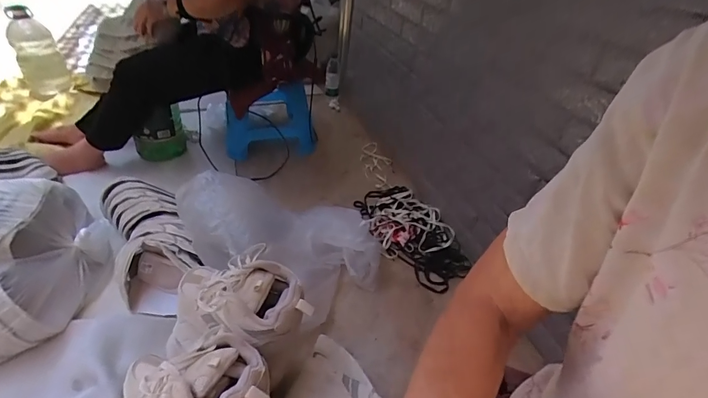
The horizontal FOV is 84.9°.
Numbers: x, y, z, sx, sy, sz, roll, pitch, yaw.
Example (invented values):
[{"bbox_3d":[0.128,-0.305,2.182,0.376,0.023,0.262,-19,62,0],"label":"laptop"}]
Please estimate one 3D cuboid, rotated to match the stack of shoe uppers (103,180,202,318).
[{"bbox_3d":[-0.501,0.097,0.951,0.171,0.148,0.400,-18,42,-25],"label":"stack of shoe uppers"}]

